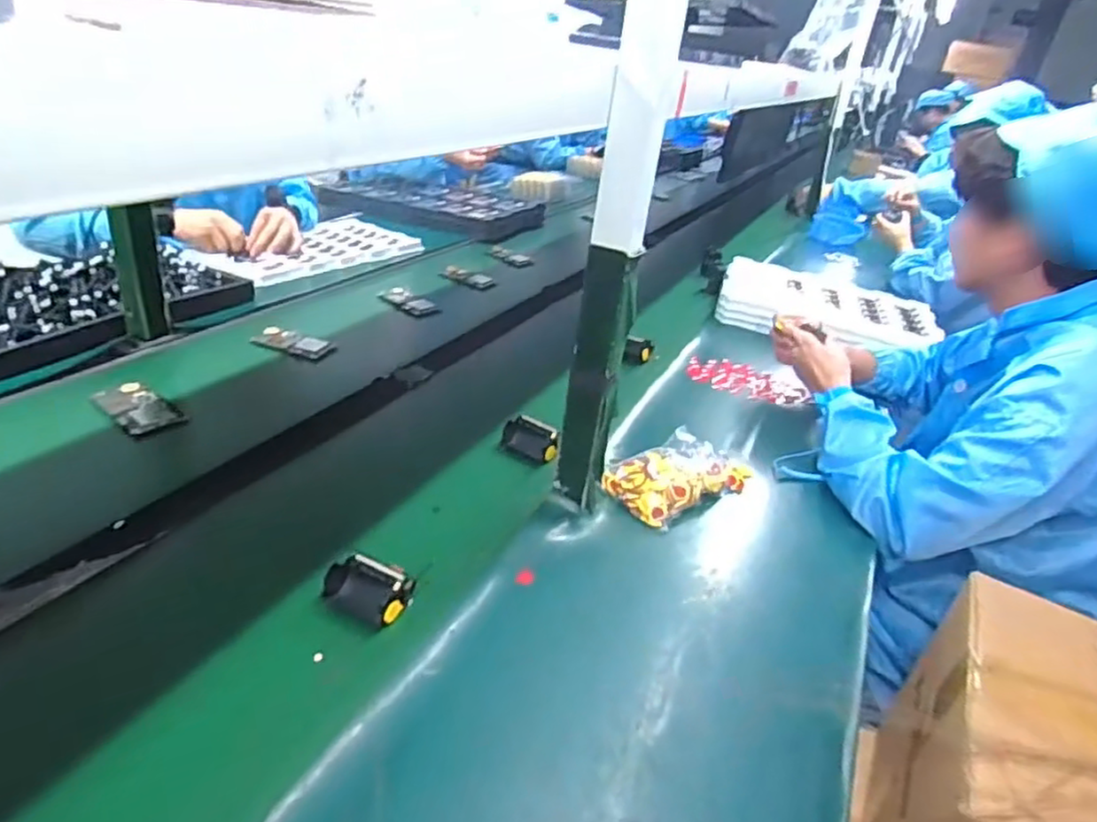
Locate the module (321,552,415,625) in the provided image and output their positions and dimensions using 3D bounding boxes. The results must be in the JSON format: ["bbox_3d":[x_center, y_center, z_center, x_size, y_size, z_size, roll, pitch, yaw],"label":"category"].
[{"bbox_3d":[-0.165,0.162,0.627,0.075,0.031,0.057,19,31,15],"label":"module"}]

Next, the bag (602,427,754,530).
[{"bbox_3d":[0.170,0.080,0.856,0.206,0.044,0.098,-15,38,-37],"label":"bag"}]

